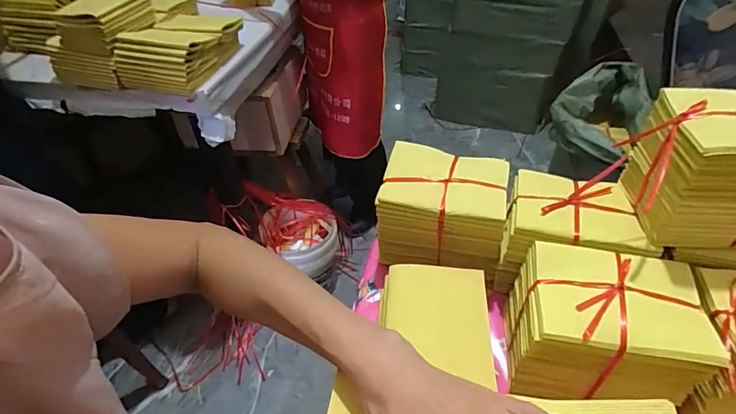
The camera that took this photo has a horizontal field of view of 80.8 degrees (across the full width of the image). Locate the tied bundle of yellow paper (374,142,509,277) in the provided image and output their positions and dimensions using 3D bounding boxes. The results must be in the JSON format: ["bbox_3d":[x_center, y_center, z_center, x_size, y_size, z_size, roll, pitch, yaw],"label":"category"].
[{"bbox_3d":[0.103,0.004,0.612,0.165,0.131,0.121,7,44,11],"label":"tied bundle of yellow paper"}]

